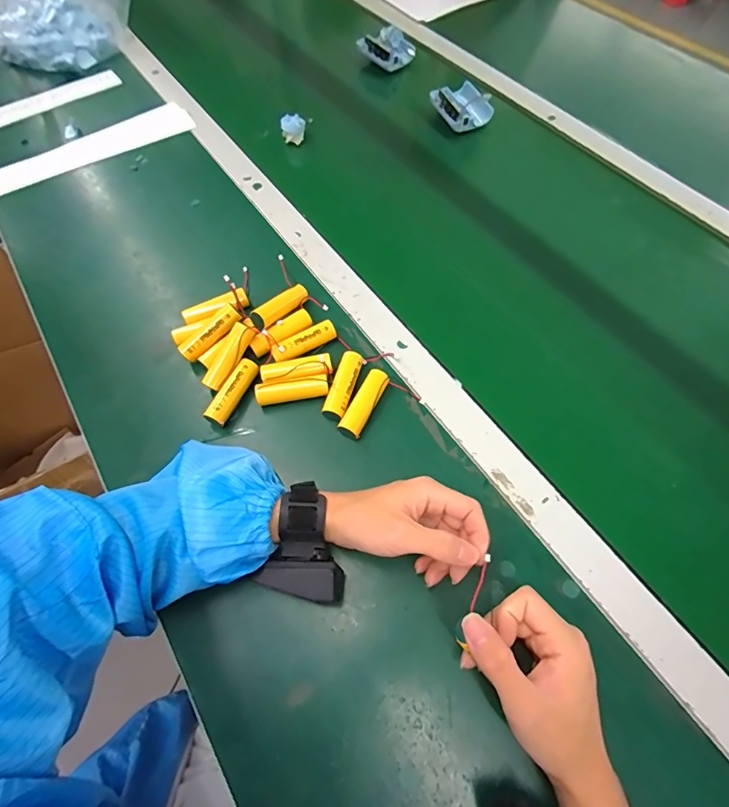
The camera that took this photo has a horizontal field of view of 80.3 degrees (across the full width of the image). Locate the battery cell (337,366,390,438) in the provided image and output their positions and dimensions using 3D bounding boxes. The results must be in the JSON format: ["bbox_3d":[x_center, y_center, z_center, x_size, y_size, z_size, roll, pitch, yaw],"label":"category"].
[{"bbox_3d":[0.000,0.000,0.427,0.021,0.018,0.074,23,65,13],"label":"battery cell"}]

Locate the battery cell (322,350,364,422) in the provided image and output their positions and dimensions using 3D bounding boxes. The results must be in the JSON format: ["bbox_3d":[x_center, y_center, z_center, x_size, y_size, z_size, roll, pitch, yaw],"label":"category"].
[{"bbox_3d":[-0.020,-0.019,0.436,0.021,0.014,0.074,15,63,9],"label":"battery cell"}]

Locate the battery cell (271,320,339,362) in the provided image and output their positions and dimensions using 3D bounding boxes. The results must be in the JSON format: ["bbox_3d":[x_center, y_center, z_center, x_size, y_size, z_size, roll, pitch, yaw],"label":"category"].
[{"bbox_3d":[-0.063,-0.064,0.457,0.073,0.014,0.019,-33,66,-15],"label":"battery cell"}]

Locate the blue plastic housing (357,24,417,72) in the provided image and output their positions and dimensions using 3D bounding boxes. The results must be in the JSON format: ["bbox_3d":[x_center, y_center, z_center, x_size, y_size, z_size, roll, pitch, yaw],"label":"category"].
[{"bbox_3d":[0.038,-0.603,0.731,0.065,0.034,0.072,-40,67,-16],"label":"blue plastic housing"}]

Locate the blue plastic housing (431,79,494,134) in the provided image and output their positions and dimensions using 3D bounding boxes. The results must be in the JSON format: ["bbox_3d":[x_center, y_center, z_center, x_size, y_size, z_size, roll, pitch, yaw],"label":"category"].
[{"bbox_3d":[0.147,-0.451,0.649,0.067,0.034,0.073,-28,64,-11],"label":"blue plastic housing"}]

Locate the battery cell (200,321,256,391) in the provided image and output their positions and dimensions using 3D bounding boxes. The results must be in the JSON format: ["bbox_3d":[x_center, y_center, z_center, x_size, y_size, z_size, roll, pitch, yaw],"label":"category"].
[{"bbox_3d":[-0.139,-0.047,0.440,0.022,0.014,0.071,30,85,16],"label":"battery cell"}]

